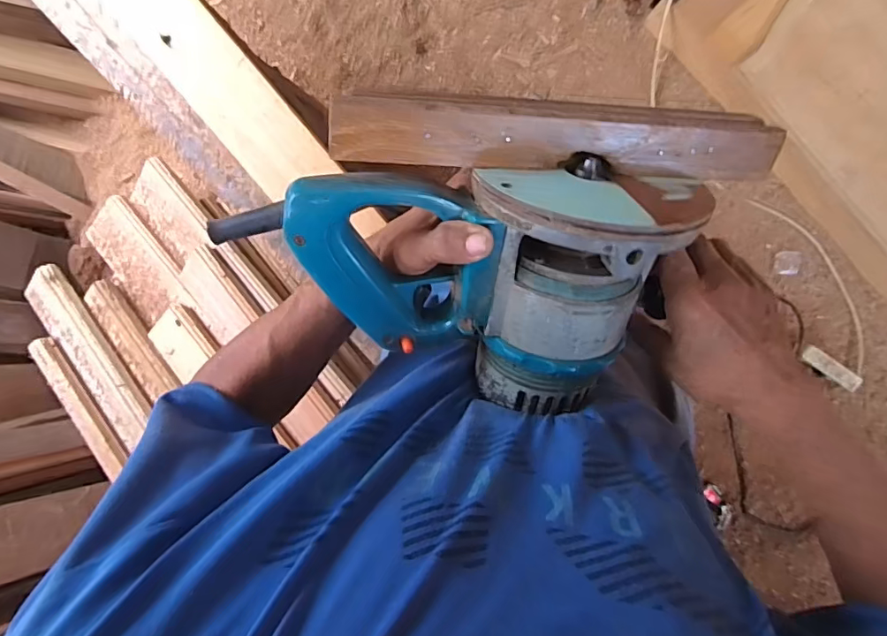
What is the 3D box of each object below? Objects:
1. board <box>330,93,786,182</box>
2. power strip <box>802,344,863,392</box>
[{"bbox_3d":[0.081,-0.114,0.312,0.294,0.024,0.038,0,96,-10],"label":"board"},{"bbox_3d":[0.938,0.122,1.189,0.135,0.030,0.043,41,97,11],"label":"power strip"}]

